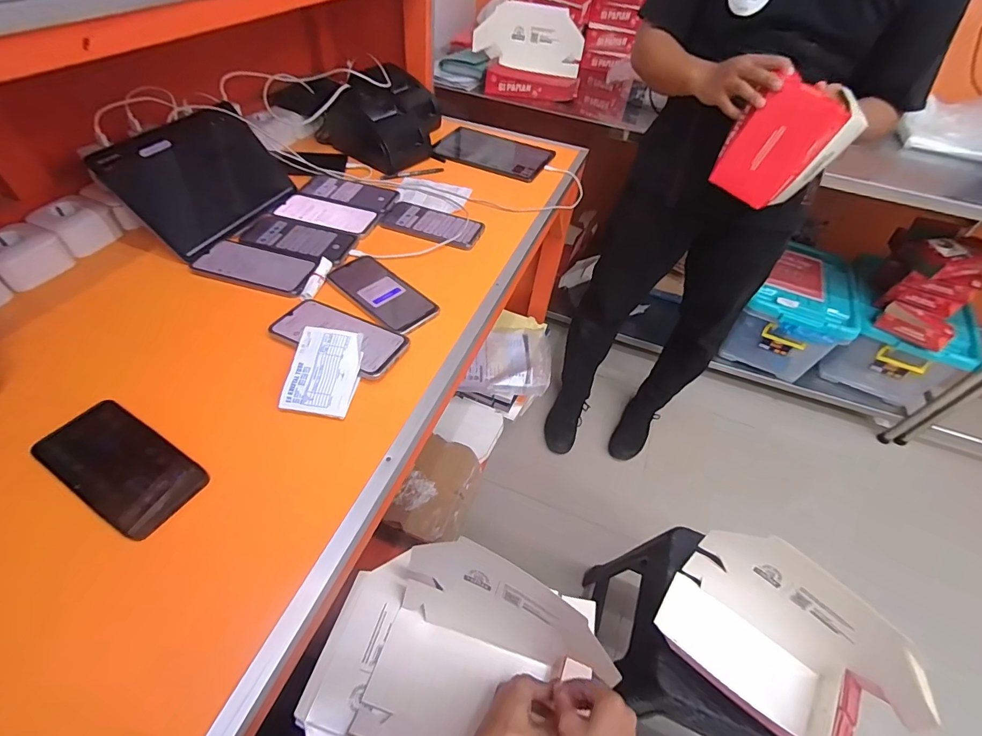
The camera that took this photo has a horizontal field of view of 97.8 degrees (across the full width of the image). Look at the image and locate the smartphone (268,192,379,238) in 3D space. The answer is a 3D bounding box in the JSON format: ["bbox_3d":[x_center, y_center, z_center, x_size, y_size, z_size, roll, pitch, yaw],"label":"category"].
[{"bbox_3d":[-0.285,-0.272,0.741,0.176,0.010,0.077,15,49,6],"label":"smartphone"}]

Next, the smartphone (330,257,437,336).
[{"bbox_3d":[-0.160,-0.113,0.621,0.176,0.005,0.080,36,55,23],"label":"smartphone"}]

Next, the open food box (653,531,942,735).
[{"bbox_3d":[0.418,0.400,0.600,0.300,0.168,0.186,36,55,23],"label":"open food box"}]

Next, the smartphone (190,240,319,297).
[{"bbox_3d":[-0.346,-0.151,0.627,0.167,0.015,0.070,13,49,5],"label":"smartphone"}]

